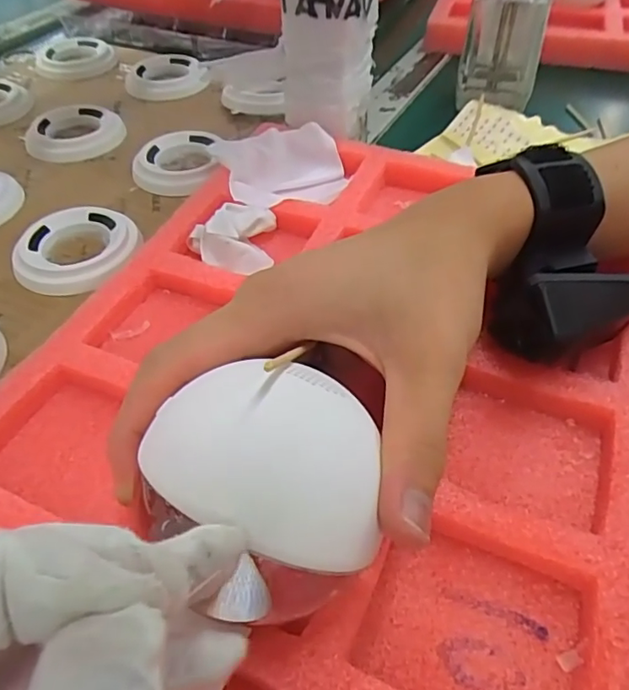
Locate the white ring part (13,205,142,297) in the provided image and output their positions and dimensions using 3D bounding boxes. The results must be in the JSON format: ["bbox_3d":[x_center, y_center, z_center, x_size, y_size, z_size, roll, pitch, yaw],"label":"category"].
[{"bbox_3d":[-0.136,-0.056,0.317,0.062,0.011,0.063,2,48,3],"label":"white ring part"}]

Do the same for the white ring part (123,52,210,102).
[{"bbox_3d":[-0.128,-0.235,0.480,0.069,0.014,0.070,-4,48,-3],"label":"white ring part"}]

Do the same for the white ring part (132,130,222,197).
[{"bbox_3d":[-0.095,-0.127,0.380,0.059,0.015,0.066,-5,48,-3],"label":"white ring part"}]

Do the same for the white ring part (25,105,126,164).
[{"bbox_3d":[-0.178,-0.159,0.410,0.068,0.012,0.065,-13,49,-11],"label":"white ring part"}]

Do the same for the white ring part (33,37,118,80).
[{"bbox_3d":[-0.222,-0.265,0.512,0.067,0.019,0.071,-19,49,-16],"label":"white ring part"}]

